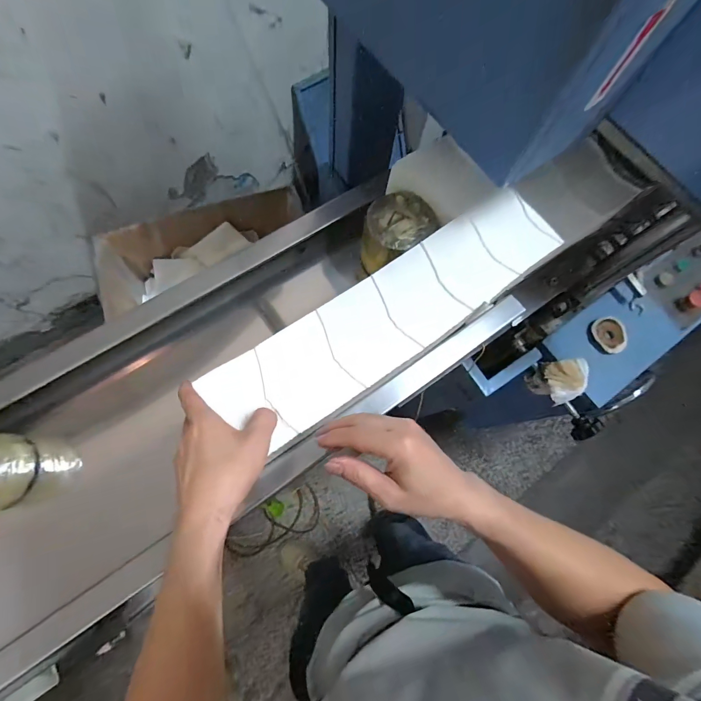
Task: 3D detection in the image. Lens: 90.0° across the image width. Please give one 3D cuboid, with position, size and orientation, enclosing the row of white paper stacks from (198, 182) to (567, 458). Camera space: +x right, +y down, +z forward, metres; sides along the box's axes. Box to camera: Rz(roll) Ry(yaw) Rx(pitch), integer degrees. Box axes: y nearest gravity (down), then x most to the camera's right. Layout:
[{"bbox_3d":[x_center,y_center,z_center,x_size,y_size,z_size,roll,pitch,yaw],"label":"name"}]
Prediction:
[{"bbox_3d":[0.059,-0.049,0.425,0.461,0.021,0.111,-33,77,-12],"label":"row of white paper stacks"}]

